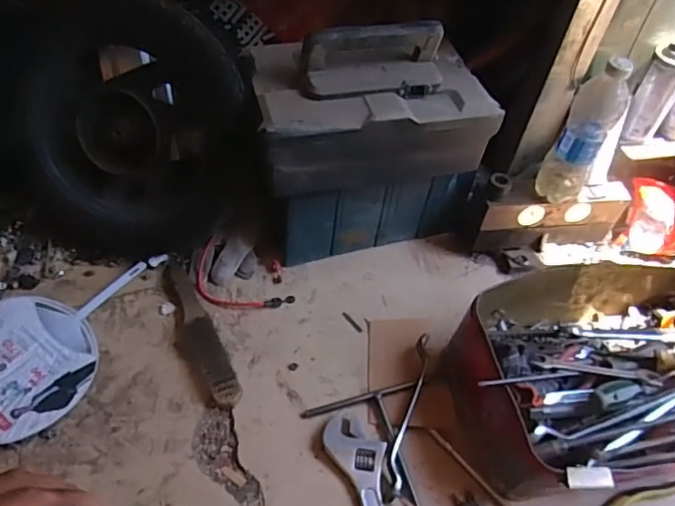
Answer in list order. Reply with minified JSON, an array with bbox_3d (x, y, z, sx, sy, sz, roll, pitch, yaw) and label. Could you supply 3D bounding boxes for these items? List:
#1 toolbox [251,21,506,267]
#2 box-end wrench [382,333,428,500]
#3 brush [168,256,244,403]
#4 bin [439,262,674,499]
[{"bbox_3d":[0.036,-0.160,0.831,0.326,0.342,0.179,-9,51,-13],"label":"toolbox"},{"bbox_3d":[0.092,0.200,0.720,0.020,0.021,0.223,15,49,7],"label":"box-end wrench"},{"bbox_3d":[-0.204,0.100,0.792,0.052,0.033,0.266,-18,53,-20],"label":"brush"},{"bbox_3d":[0.355,0.149,0.723,0.402,0.147,0.280,-5,50,-10],"label":"bin"}]

